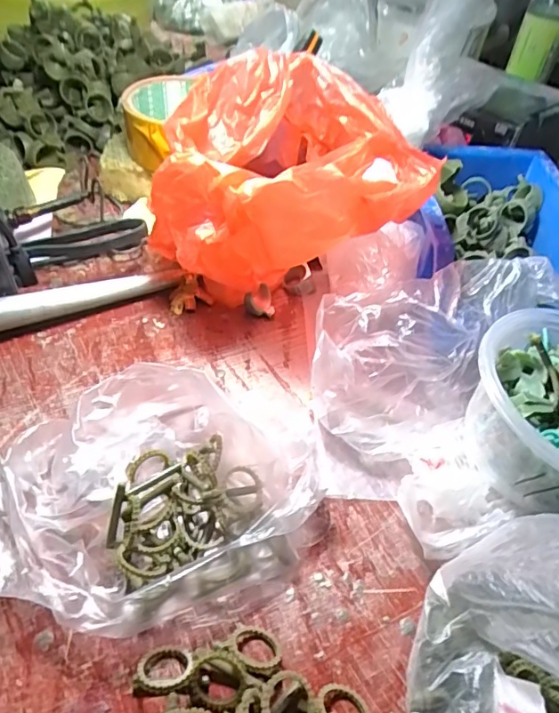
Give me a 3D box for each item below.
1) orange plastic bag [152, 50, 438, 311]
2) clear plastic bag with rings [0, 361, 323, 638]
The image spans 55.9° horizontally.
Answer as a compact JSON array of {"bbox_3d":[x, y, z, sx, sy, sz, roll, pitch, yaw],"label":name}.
[{"bbox_3d":[0.003,-0.110,0.371,0.158,0.140,0.161,6,46,0],"label":"orange plastic bag"},{"bbox_3d":[-0.062,0.060,0.271,0.164,0.042,0.134,-10,48,-15],"label":"clear plastic bag with rings"}]

